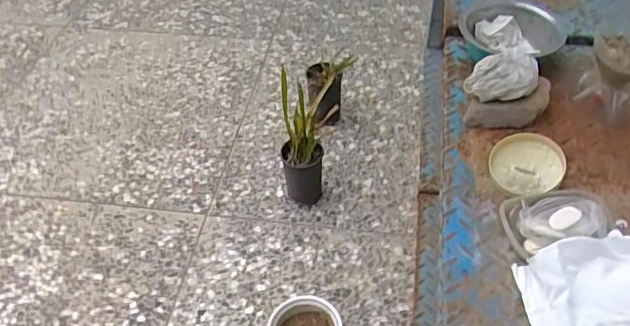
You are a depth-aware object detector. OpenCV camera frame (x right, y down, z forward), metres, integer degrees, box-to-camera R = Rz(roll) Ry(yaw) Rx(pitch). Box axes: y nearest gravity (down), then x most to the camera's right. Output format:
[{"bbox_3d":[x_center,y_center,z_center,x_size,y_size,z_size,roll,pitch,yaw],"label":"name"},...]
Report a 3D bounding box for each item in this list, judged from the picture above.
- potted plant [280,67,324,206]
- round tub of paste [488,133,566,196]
[{"bbox_3d":[-0.032,-0.063,1.540,0.114,0.457,0.133,-2,46,0],"label":"potted plant"},{"bbox_3d":[0.297,0.002,0.786,0.094,0.037,0.090,-1,47,1],"label":"round tub of paste"}]

